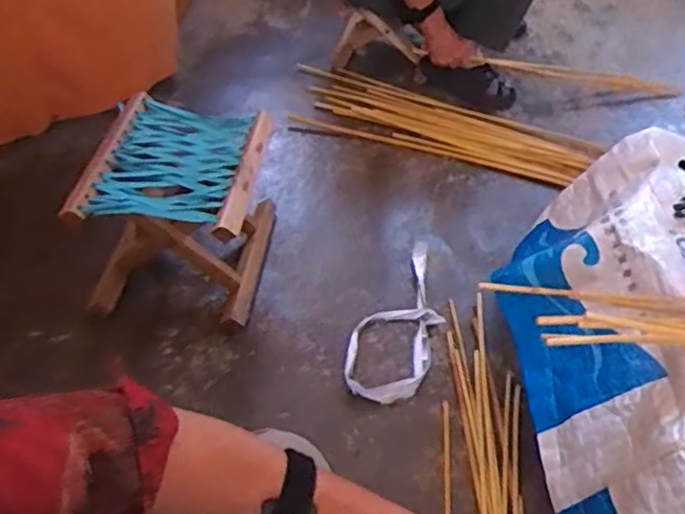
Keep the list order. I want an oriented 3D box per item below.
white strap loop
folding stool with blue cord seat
[{"bbox_3d":[0.103,0.100,1.150,0.136,0.020,0.349,18,48,11],"label":"white strap loop"},{"bbox_3d":[-0.266,-0.071,1.151,0.260,0.249,0.299,8,46,4],"label":"folding stool with blue cord seat"}]

